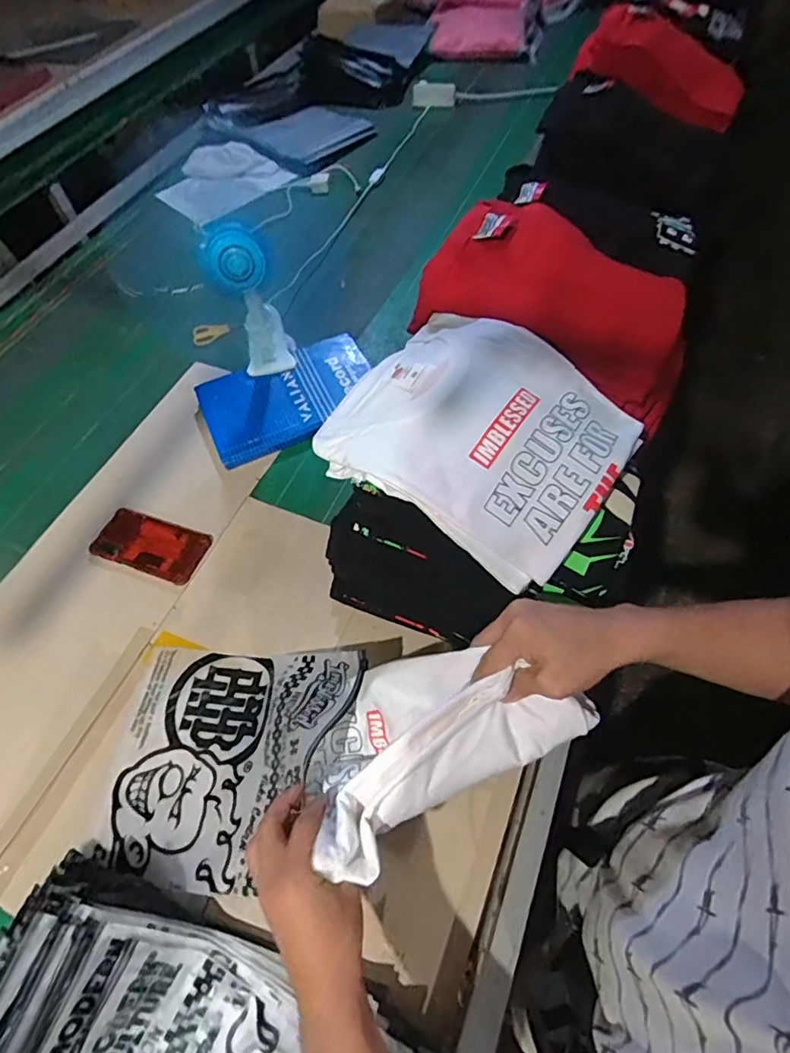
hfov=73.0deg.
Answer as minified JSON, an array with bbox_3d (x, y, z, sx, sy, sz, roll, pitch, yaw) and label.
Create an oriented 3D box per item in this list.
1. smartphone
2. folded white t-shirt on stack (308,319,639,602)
[{"bbox_3d":[-0.345,0.023,0.753,0.153,0.014,0.077,16,60,14],"label":"smartphone"},{"bbox_3d":[0.083,-0.096,0.529,0.266,0.076,0.227,31,65,21],"label":"folded white t-shirt on stack"}]

